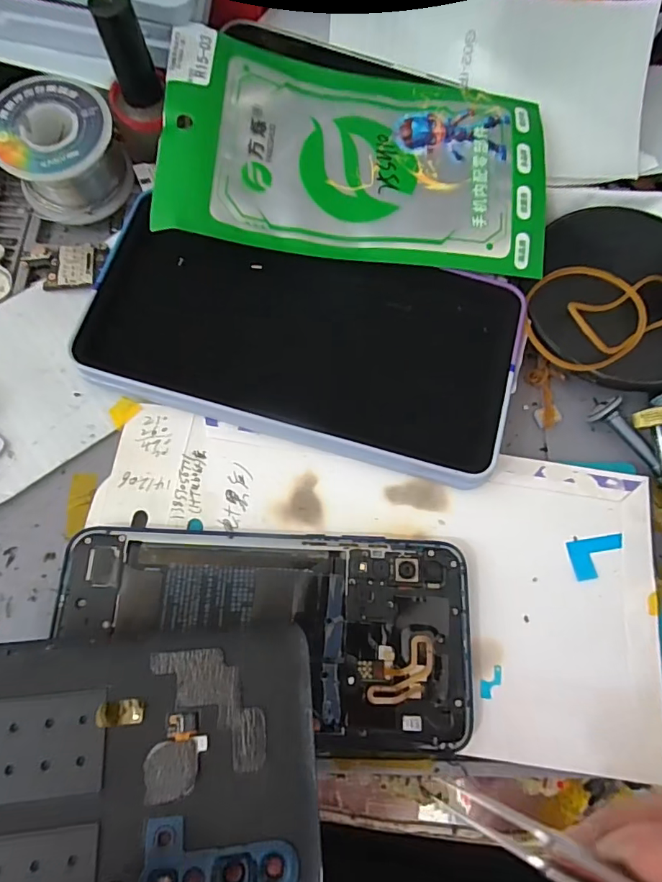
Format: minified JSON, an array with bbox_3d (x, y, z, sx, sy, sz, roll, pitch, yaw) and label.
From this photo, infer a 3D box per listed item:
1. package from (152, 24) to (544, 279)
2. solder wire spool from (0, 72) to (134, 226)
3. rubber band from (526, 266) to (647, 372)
[{"bbox_3d":[0.013,-0.132,0.223,0.173,0.031,0.095,3,81,0],"label":"package"},{"bbox_3d":[-0.127,-0.137,0.226,0.053,0.034,0.052,1,73,-3],"label":"solder wire spool"},{"bbox_3d":[0.117,-0.058,0.222,0.055,0.009,0.050,-13,75,-7],"label":"rubber band"}]

